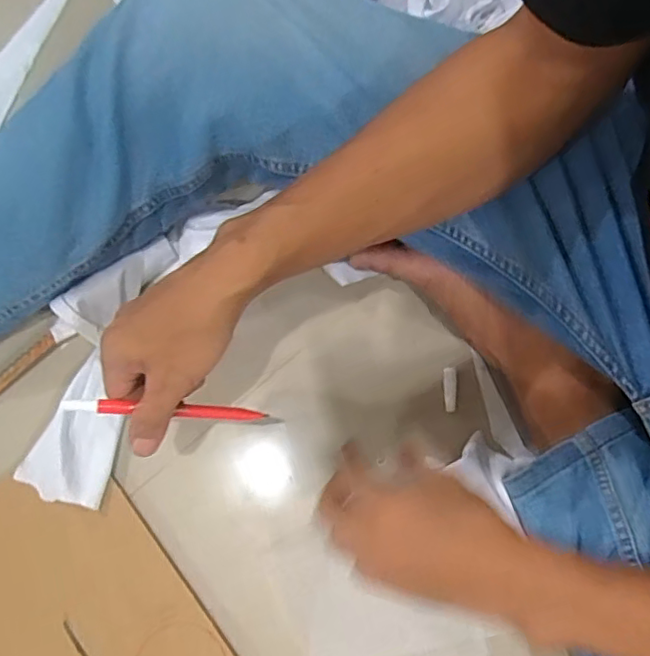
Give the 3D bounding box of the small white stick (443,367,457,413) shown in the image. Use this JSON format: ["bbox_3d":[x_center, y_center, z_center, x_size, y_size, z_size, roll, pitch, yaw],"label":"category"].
[{"bbox_3d":[0.108,0.053,0.498,0.011,0.007,0.037,-2,78,-2],"label":"small white stick"}]

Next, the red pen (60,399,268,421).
[{"bbox_3d":[-0.108,0.056,0.398,0.134,0.009,0.009,5,78,-12],"label":"red pen"}]

